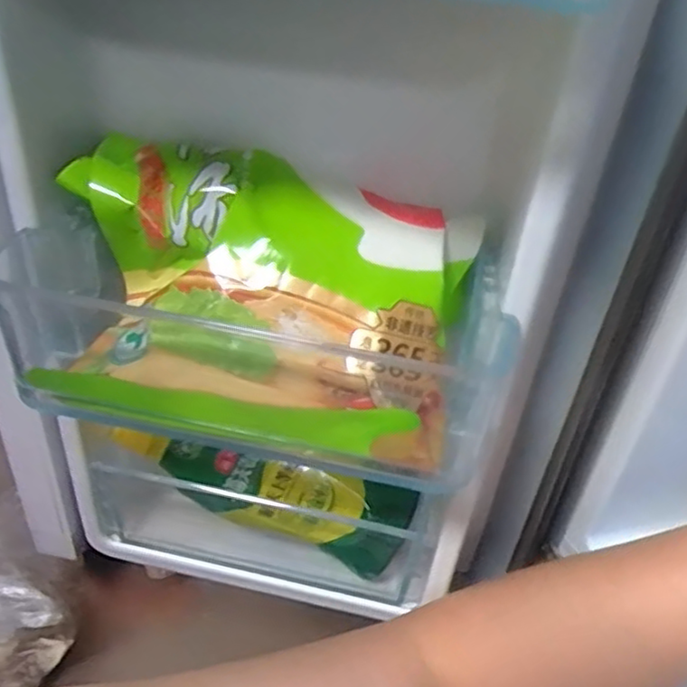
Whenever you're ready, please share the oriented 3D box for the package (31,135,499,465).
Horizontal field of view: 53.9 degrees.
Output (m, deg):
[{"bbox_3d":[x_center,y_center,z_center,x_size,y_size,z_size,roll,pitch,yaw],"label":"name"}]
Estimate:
[{"bbox_3d":[-0.028,-0.019,0.270,0.165,0.077,0.090,9,34,5],"label":"package"}]

